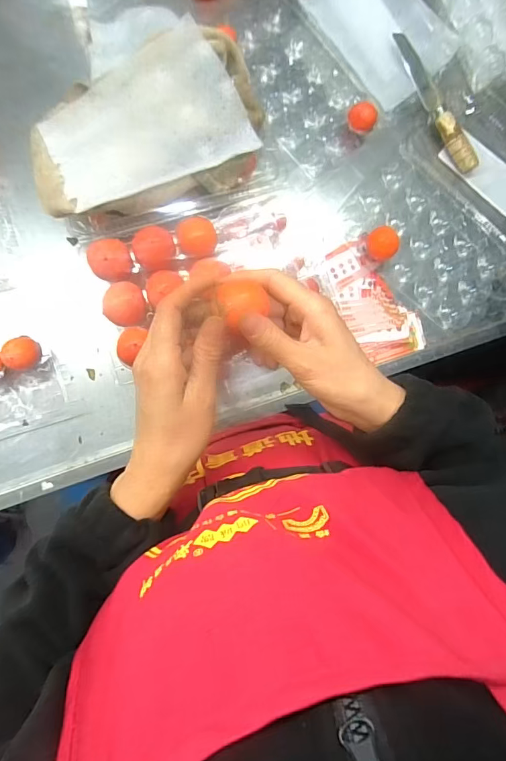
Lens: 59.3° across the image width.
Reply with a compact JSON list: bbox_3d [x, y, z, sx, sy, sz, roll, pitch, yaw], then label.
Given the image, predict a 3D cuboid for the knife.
[{"bbox_3d":[0.247,-0.373,0.599,0.020,0.027,0.196,-34,92,-7],"label":"knife"}]

